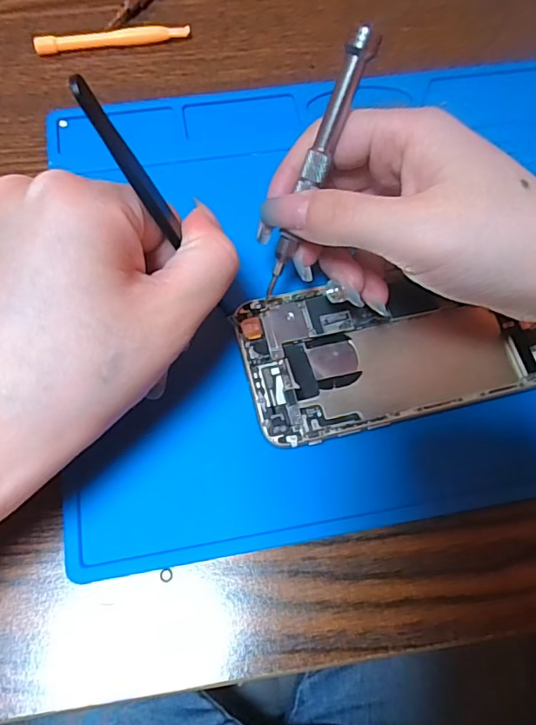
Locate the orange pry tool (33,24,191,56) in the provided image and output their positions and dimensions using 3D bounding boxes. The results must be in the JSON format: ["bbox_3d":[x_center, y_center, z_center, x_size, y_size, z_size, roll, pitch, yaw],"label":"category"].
[{"bbox_3d":[-0.086,-0.181,0.292,0.083,0.009,0.008,-12,69,-6],"label":"orange pry tool"}]

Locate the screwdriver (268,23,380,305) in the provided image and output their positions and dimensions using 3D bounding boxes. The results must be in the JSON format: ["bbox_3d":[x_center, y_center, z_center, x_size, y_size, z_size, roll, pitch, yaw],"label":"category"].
[{"bbox_3d":[0.017,-0.069,0.203,0.009,0.106,0.011,26,27,8],"label":"screwdriver"}]

